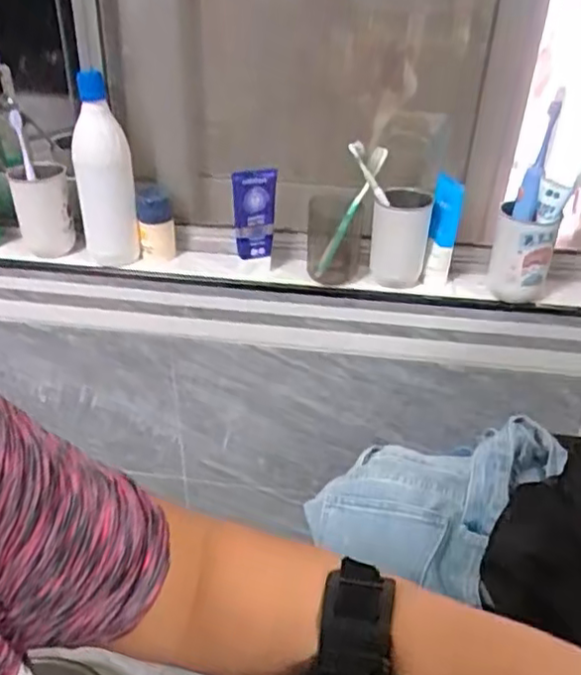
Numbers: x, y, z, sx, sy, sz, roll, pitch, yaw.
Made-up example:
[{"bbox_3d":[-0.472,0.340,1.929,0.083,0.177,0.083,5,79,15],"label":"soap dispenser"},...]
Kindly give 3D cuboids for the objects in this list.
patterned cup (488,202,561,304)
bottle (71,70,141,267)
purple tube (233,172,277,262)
[{"bbox_3d":[0.325,-0.119,0.909,0.065,0.124,0.092,6,36,7],"label":"patterned cup"},{"bbox_3d":[-0.260,-0.224,0.893,0.079,0.251,0.059,-9,37,-14],"label":"bottle"},{"bbox_3d":[-0.051,-0.173,0.917,0.060,0.130,0.045,0,36,-2],"label":"purple tube"}]

